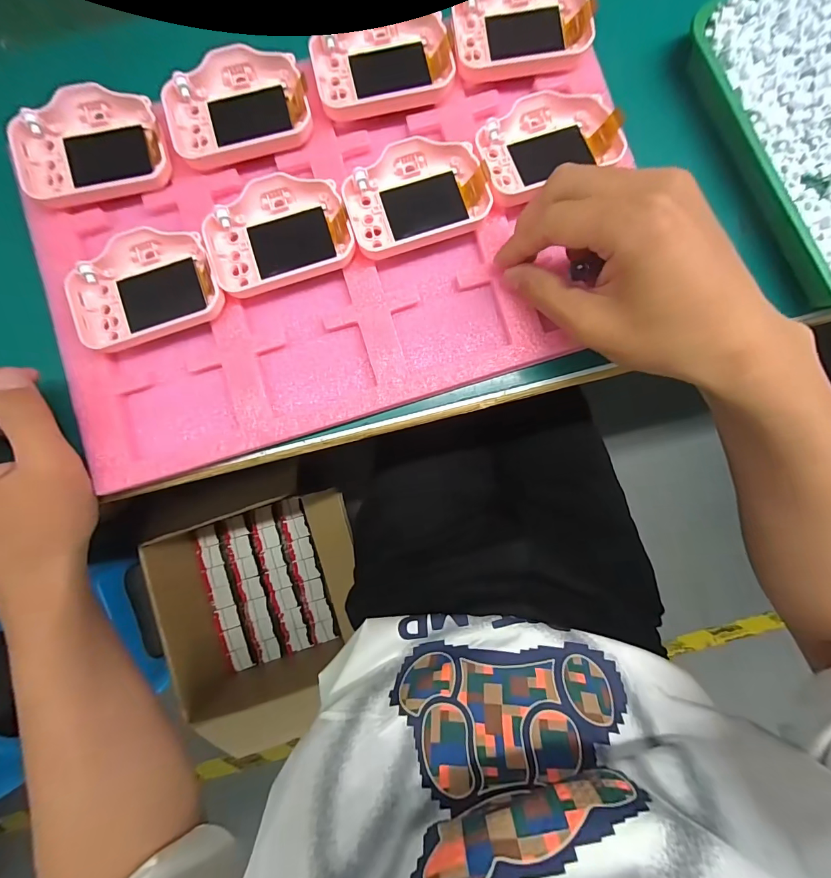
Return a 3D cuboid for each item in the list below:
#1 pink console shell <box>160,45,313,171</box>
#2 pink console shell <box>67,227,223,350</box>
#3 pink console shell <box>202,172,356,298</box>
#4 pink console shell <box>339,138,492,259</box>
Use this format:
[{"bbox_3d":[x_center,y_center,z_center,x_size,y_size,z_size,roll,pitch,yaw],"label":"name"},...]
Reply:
[{"bbox_3d":[-0.108,-0.204,0.240,0.082,0.016,0.058,-14,87,-1],"label":"pink console shell"},{"bbox_3d":[-0.159,-0.090,0.232,0.082,0.016,0.057,-22,88,-2],"label":"pink console shell"},{"bbox_3d":[-0.082,-0.124,0.234,0.082,0.013,0.058,-20,87,-2],"label":"pink console shell"},{"bbox_3d":[0.000,-0.148,0.236,0.083,0.011,0.059,-17,87,-2],"label":"pink console shell"}]

